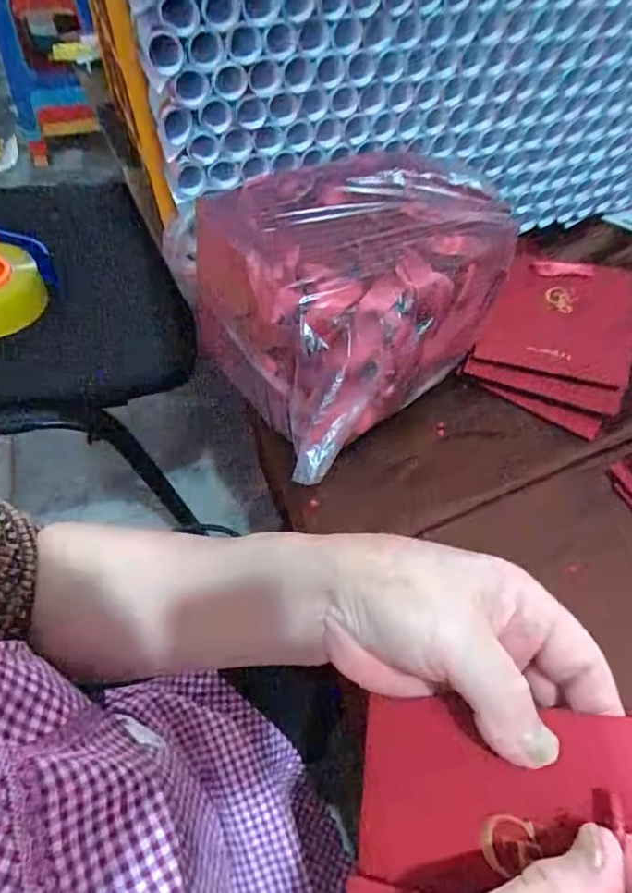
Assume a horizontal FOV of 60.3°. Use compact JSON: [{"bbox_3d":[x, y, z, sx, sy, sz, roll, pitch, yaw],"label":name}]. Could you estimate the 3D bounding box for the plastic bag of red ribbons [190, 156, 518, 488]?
[{"bbox_3d":[0.026,-0.140,0.480,0.268,0.138,0.263,-29,60,-22],"label":"plastic bag of red ribbons"}]

